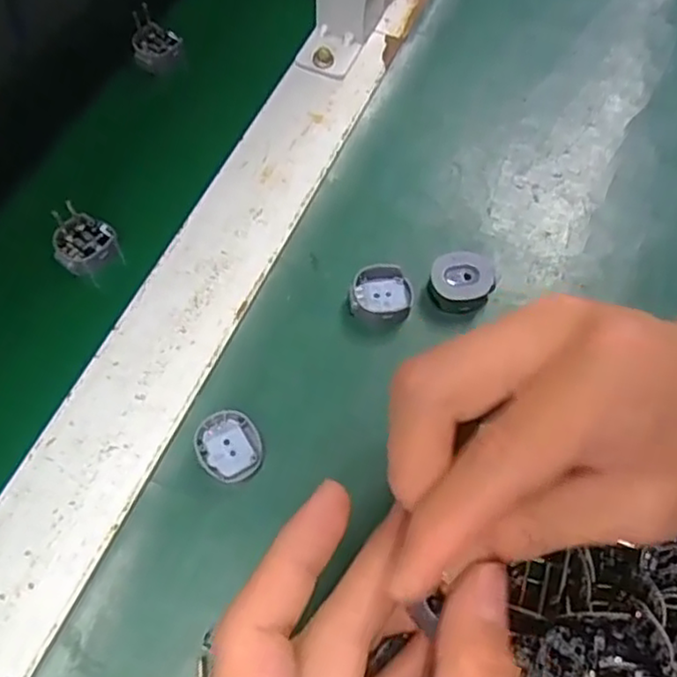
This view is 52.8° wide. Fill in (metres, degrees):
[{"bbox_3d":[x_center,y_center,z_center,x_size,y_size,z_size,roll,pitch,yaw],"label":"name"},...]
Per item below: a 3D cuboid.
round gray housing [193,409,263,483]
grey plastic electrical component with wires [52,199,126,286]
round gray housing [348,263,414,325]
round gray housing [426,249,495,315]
[{"bbox_3d":[-0.045,0.044,0.279,0.026,0.009,0.027,1,64,-1],"label":"round gray housing"},{"bbox_3d":[-0.121,-0.047,0.326,0.029,0.017,0.034,-22,66,-12],"label":"grey plastic electrical component with wires"},{"bbox_3d":[0.020,-0.020,0.312,0.028,0.013,0.027,1,64,-1],"label":"round gray housing"},{"bbox_3d":[0.056,-0.024,0.313,0.028,0.015,0.028,1,64,-1],"label":"round gray housing"}]

